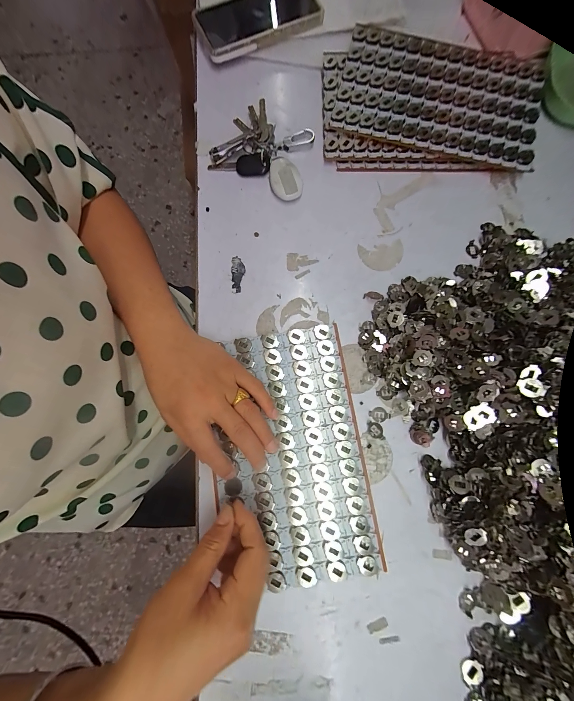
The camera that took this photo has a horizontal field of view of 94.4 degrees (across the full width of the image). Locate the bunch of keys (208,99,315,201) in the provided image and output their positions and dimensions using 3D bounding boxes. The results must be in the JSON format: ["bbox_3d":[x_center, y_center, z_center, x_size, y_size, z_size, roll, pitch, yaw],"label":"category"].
[{"bbox_3d":[-0.020,-0.259,0.335,0.123,0.016,0.115,28,81,5],"label":"bunch of keys"}]

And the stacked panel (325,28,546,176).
[{"bbox_3d":[0.181,-0.316,0.339,0.266,0.034,0.176,3,80,1],"label":"stacked panel"}]

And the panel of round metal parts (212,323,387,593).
[{"bbox_3d":[0.005,0.102,0.278,0.148,0.007,0.246,-7,80,-1],"label":"panel of round metal parts"}]

